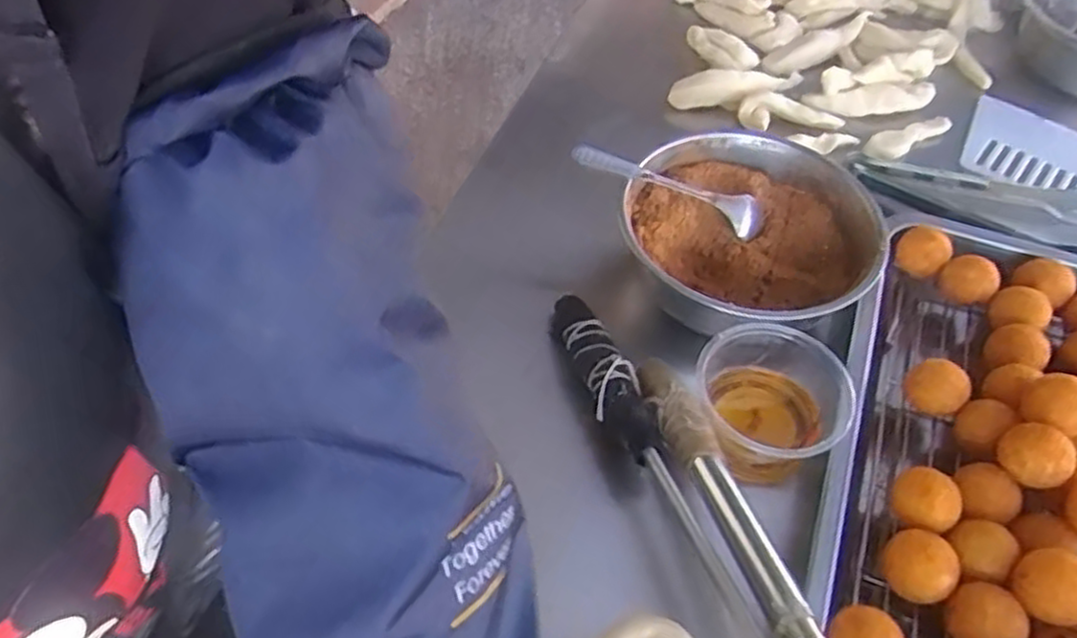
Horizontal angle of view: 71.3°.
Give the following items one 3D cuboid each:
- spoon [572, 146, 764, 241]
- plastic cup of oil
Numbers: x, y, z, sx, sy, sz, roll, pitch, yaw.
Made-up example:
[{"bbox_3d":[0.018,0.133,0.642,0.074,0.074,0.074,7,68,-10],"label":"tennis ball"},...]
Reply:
[{"bbox_3d":[0.096,-0.098,0.558,0.148,0.018,0.027,20,52,-4],"label":"spoon"},{"bbox_3d":[0.148,0.064,0.485,0.085,0.072,0.092,0,51,0],"label":"plastic cup of oil"}]

